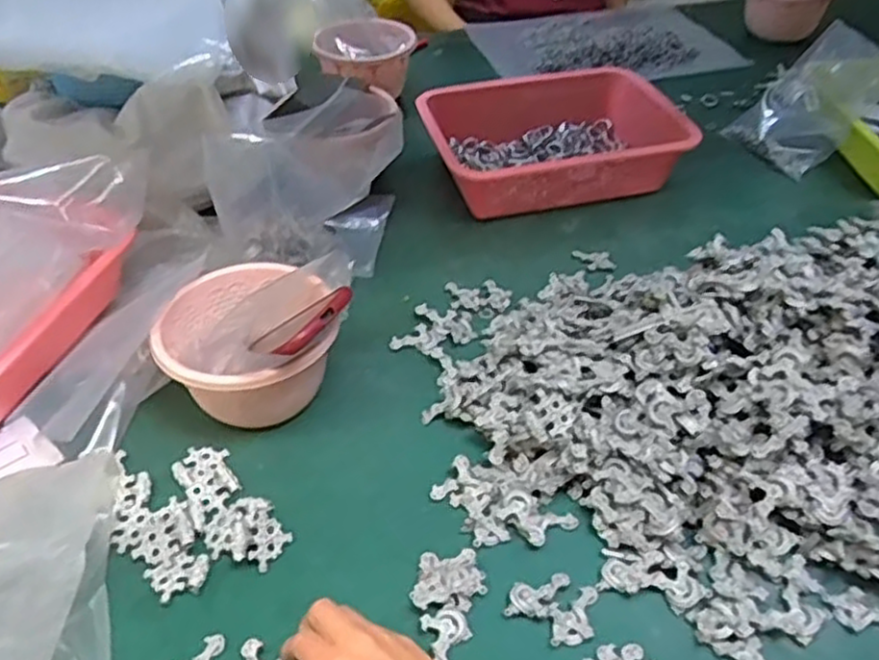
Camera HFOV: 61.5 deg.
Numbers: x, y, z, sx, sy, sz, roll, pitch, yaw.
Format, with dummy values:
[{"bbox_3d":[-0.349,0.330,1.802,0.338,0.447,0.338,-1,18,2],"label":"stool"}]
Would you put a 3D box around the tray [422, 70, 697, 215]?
[{"bbox_3d":[0.137,-0.240,0.939,0.307,0.076,0.216,-11,44,-12],"label":"tray"}]

